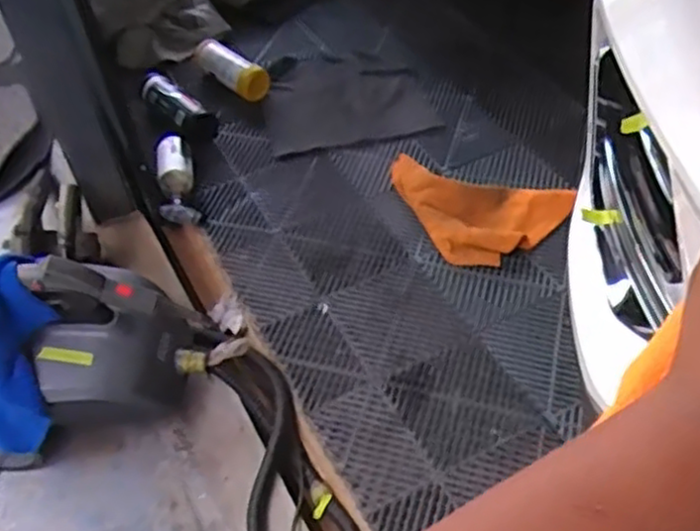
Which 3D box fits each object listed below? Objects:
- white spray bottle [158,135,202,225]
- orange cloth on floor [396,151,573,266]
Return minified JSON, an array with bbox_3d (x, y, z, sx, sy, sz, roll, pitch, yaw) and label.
[{"bbox_3d":[-0.361,-0.182,1.510,0.071,0.093,0.207,-12,50,-4],"label":"white spray bottle"},{"bbox_3d":[0.230,-0.110,1.410,0.351,0.053,0.232,10,51,14],"label":"orange cloth on floor"}]

